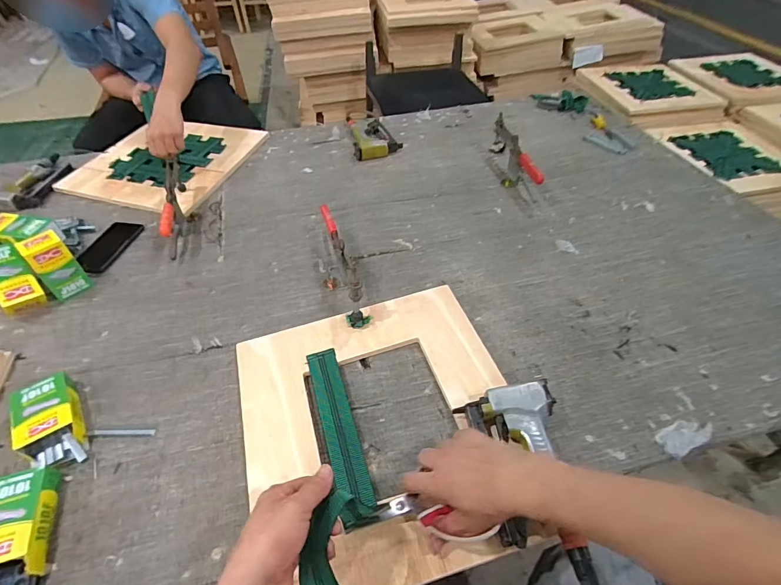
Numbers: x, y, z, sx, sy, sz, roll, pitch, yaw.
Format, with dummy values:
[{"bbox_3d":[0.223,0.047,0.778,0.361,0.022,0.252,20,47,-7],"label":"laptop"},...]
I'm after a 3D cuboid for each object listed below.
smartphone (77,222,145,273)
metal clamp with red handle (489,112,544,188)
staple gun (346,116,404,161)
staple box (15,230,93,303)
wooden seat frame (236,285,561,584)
[{"bbox_3d":[-0.633,-0.107,0.929,0.075,0.014,0.170,5,47,7],"label":"smartphone"},{"bbox_3d":[0.316,-0.345,1.070,0.046,0.097,0.298,-5,46,-3],"label":"metal clamp with red handle"},{"bbox_3d":[-0.050,-0.481,1.250,0.147,0.044,0.233,-8,47,-5],"label":"staple gun"},{"bbox_3d":[-0.642,-0.050,0.795,0.053,0.122,0.067,34,56,29],"label":"staple box"},{"bbox_3d":[-0.013,0.186,0.613,0.392,0.015,0.426,-13,47,-11],"label":"wooden seat frame"}]

